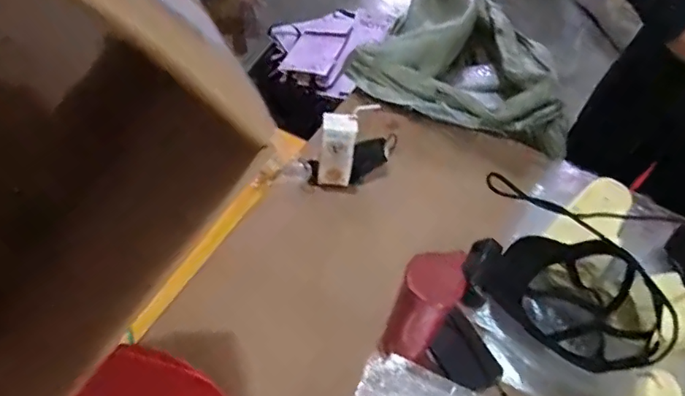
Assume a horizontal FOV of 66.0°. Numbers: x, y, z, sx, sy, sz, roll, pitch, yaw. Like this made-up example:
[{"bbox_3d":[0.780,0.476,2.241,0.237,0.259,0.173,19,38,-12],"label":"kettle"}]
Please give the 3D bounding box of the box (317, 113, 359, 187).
[{"bbox_3d":[-0.008,-0.082,0.889,0.056,0.112,0.054,7,53,-1],"label":"box"}]

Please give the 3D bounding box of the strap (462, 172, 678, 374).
[{"bbox_3d":[0.333,0.126,0.795,0.306,0.099,0.206,30,56,16],"label":"strap"}]

